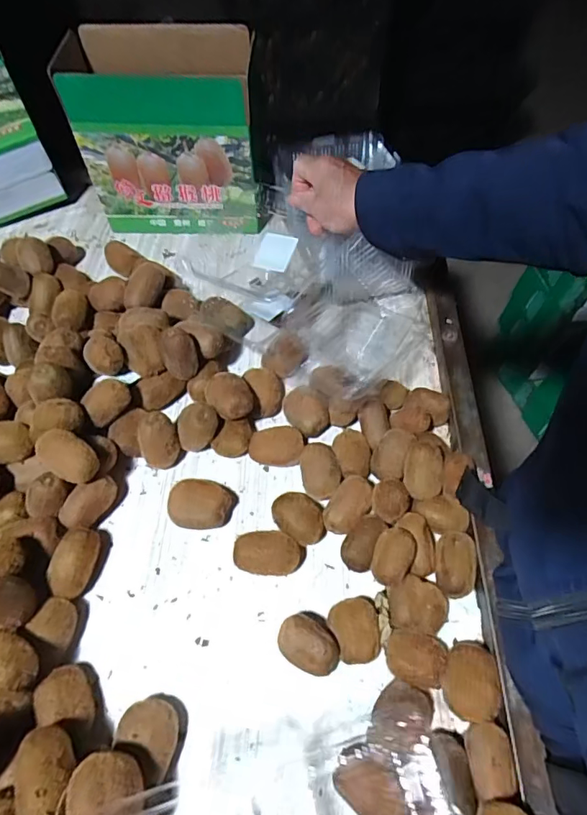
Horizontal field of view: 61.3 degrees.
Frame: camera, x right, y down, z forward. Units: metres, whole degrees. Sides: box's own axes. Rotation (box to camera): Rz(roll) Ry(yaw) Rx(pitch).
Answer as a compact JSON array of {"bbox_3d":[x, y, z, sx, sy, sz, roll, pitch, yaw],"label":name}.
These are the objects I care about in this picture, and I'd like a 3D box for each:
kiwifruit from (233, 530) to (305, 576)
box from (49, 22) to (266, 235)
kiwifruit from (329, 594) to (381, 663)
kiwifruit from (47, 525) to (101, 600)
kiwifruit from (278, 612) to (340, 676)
[{"bbox_3d":[-0.023,0.142,0.489,0.068,0.035,0.045,5,57,3],"label":"kiwifruit"},{"bbox_3d":[-0.172,-0.382,0.707,0.246,0.223,0.131,4,57,2],"label":"box"},{"bbox_3d":[0.055,0.202,0.453,0.041,0.033,0.056,-9,57,-6],"label":"kiwifruit"},{"bbox_3d":[-0.213,0.154,0.490,0.038,0.038,0.067,5,57,2],"label":"kiwifruit"},{"bbox_3d":[0.013,0.213,0.443,0.054,0.036,0.039,24,60,14],"label":"kiwifruit"}]

